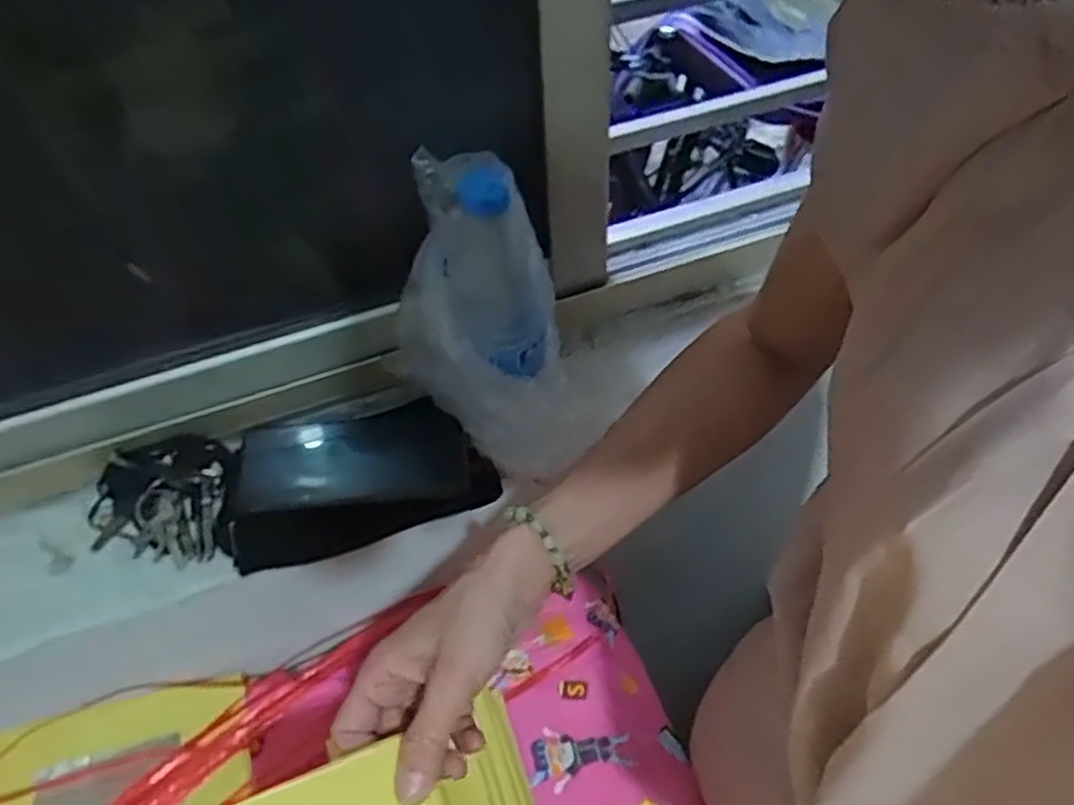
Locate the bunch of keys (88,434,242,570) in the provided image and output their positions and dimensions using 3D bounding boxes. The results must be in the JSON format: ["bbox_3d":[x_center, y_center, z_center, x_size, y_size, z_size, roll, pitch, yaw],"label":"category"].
[{"bbox_3d":[-0.280,0.065,0.572,0.097,0.058,0.088,3,48,6],"label":"bunch of keys"}]

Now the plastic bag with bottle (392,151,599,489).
[{"bbox_3d":[-0.031,-0.048,0.542,0.148,0.240,0.074,4,48,7],"label":"plastic bag with bottle"}]

